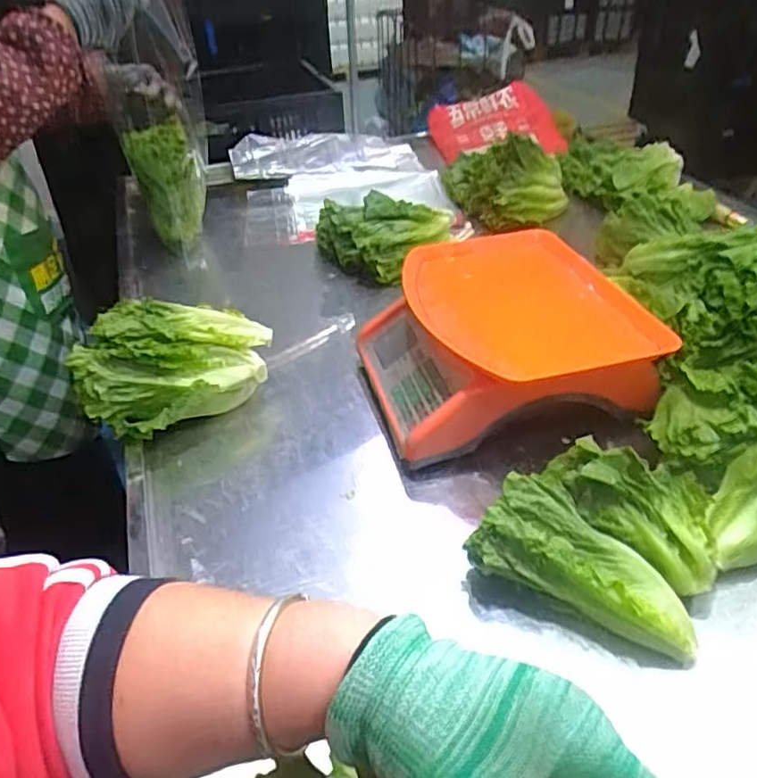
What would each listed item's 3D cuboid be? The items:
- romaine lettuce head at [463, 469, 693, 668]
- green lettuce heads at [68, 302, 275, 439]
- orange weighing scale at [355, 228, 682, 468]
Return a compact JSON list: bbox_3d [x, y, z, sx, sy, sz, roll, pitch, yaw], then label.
[{"bbox_3d":[0.179,0.141,0.547,0.183,0.077,0.110,16,41,24],"label":"romaine lettuce head"},{"bbox_3d":[-0.232,-0.022,0.740,0.215,0.134,0.121,-28,44,-29],"label":"green lettuce heads"},{"bbox_3d":[0.128,-0.063,0.760,0.277,0.117,0.283,-9,37,-8],"label":"orange weighing scale"}]

